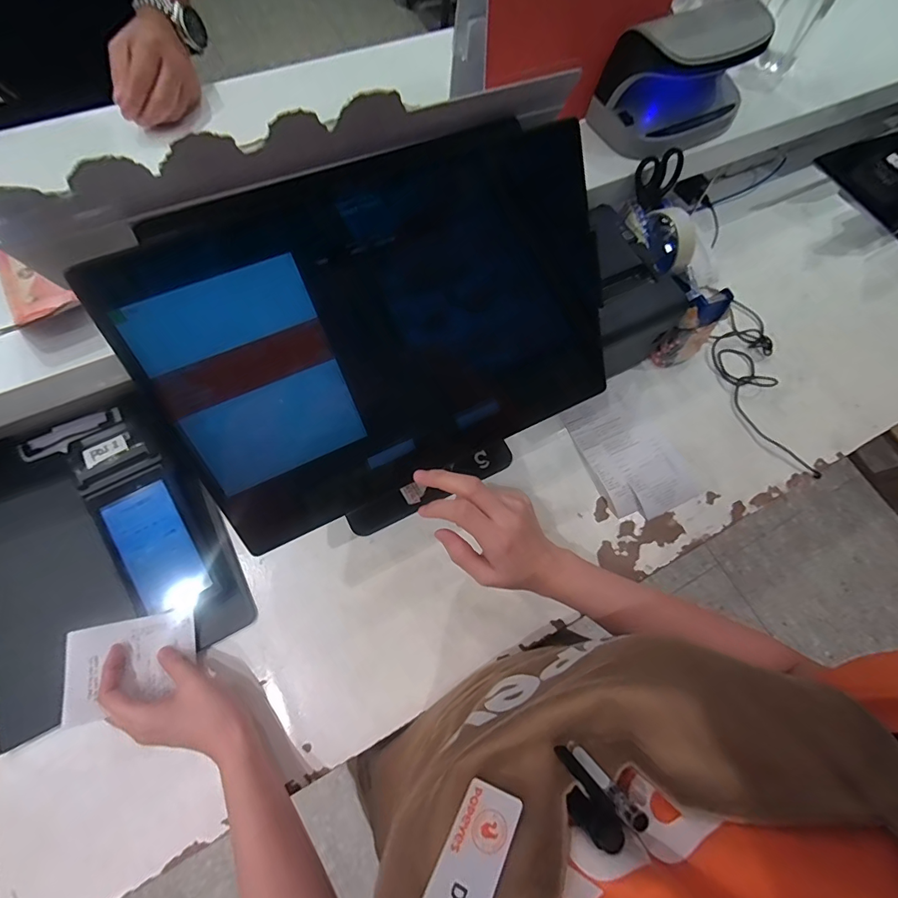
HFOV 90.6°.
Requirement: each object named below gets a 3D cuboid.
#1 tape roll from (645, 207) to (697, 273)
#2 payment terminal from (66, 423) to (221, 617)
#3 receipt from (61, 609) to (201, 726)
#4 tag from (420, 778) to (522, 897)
[{"bbox_3d":[0.269,-0.260,0.545,0.035,0.062,0.071,-10,70,-7],"label":"tape roll"},{"bbox_3d":[-0.310,0.069,0.447,0.077,0.033,0.202,-30,83,-15],"label":"payment terminal"},{"bbox_3d":[-0.290,0.195,0.411,0.098,0.008,0.074,-3,67,-37],"label":"receipt"},{"bbox_3d":[0.004,0.168,0.169,0.025,0.004,0.074,7,32,30],"label":"tag"}]

